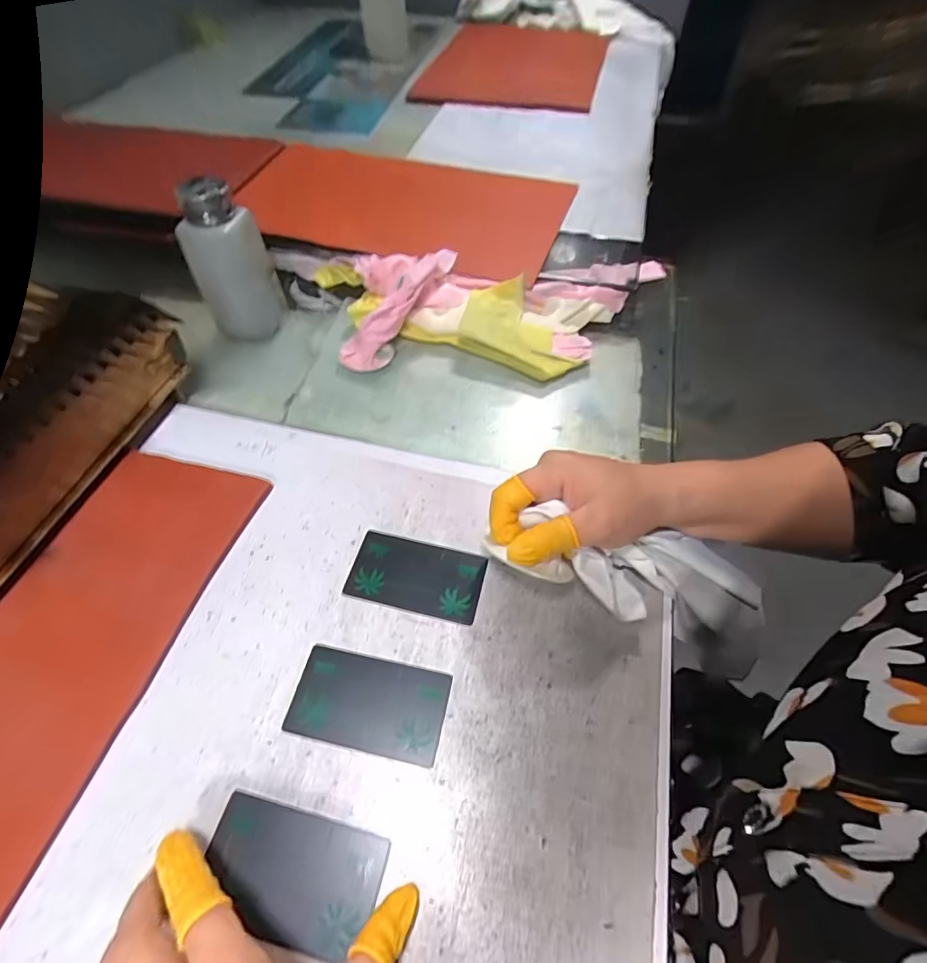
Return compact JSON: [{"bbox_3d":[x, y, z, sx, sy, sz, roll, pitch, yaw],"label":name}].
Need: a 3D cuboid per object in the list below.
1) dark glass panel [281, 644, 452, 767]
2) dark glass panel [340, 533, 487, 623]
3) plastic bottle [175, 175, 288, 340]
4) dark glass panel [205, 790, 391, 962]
[{"bbox_3d":[-0.054,0.124,0.278,0.085,0.004,0.048,10,54,7],"label":"dark glass panel"},{"bbox_3d":[-0.031,0.061,0.323,0.085,0.004,0.048,12,55,9],"label":"dark glass panel"},{"bbox_3d":[-0.201,-0.186,0.428,0.049,0.127,0.054,13,55,9],"label":"plastic bottle"},{"bbox_3d":[-0.083,0.187,0.234,0.084,0.004,0.047,12,55,9],"label":"dark glass panel"}]

